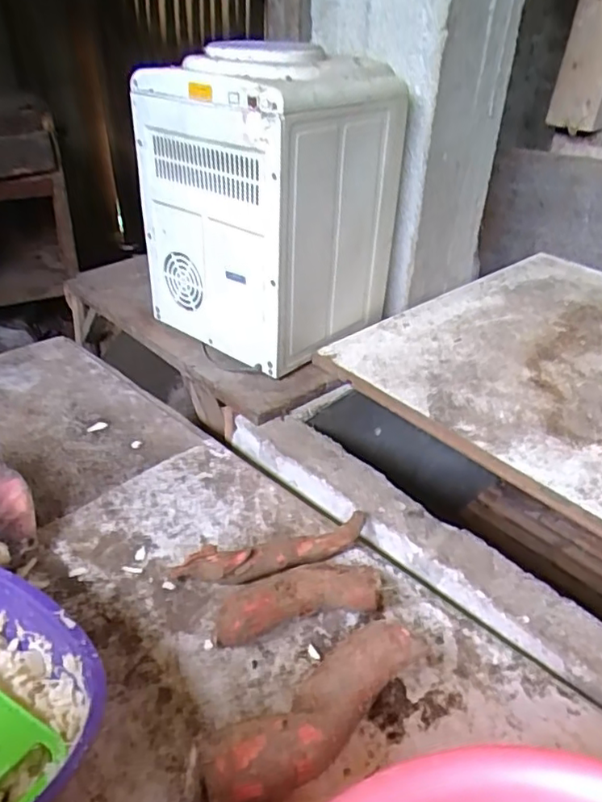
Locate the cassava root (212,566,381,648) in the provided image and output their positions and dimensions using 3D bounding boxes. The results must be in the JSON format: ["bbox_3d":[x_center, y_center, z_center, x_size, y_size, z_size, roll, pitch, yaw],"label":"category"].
[{"bbox_3d":[0.000,0.201,0.609,0.172,0.050,0.044,-9,35,-20],"label":"cassava root"}]

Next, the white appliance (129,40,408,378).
[{"bbox_3d":[-0.049,-0.330,0.998,0.340,0.407,0.310,29,43,32],"label":"white appliance"}]

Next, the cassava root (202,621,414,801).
[{"bbox_3d":[0.012,0.267,0.502,0.198,0.063,0.063,-19,40,-32],"label":"cassava root"}]

